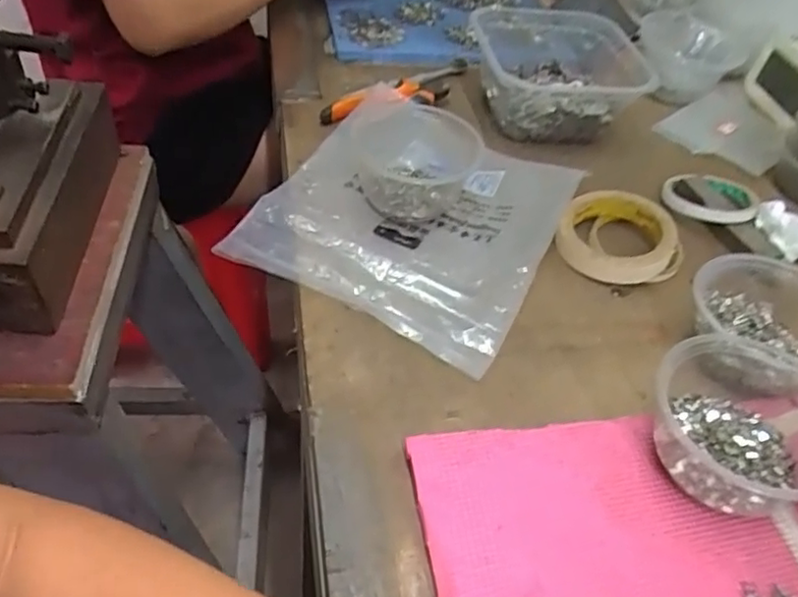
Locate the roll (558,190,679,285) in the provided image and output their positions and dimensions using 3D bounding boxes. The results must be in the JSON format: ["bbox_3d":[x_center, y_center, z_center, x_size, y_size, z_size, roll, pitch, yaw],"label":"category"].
[{"bbox_3d":[0.197,-0.056,0.575,0.104,0.031,0.104,4,46,-4],"label":"roll"}]

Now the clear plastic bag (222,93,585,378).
[{"bbox_3d":[0.017,-0.090,0.562,0.237,0.050,0.264,24,48,15],"label":"clear plastic bag"}]

